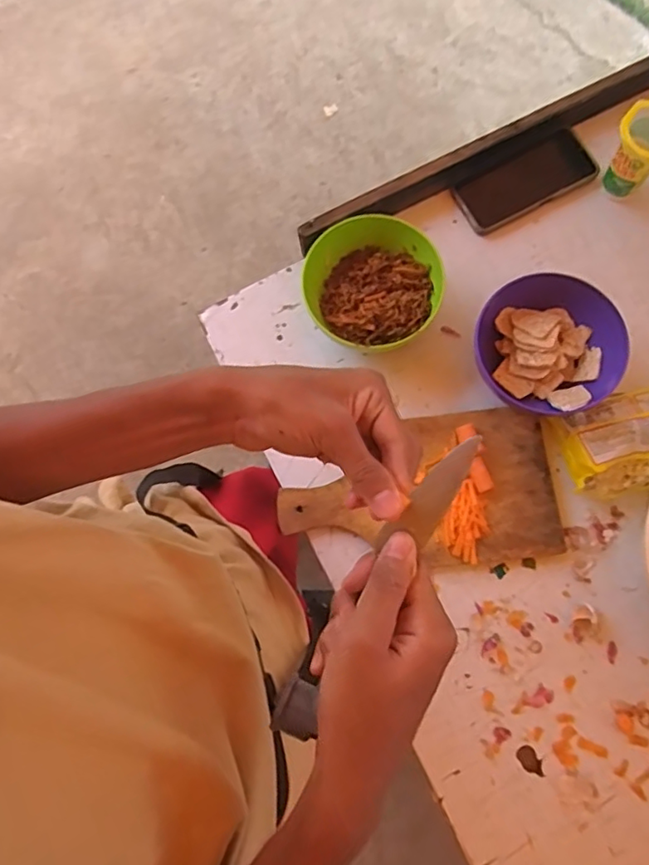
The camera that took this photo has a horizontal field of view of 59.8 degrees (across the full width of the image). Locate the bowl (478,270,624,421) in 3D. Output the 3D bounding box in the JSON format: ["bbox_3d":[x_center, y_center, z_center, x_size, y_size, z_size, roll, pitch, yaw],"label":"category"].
[{"bbox_3d":[0.238,-0.092,0.609,0.142,0.076,0.139,-1,77,3],"label":"bowl"}]

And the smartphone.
[{"bbox_3d":[0.244,-0.306,0.686,0.165,0.012,0.076,-27,77,2],"label":"smartphone"}]

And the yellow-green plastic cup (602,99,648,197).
[{"bbox_3d":[0.358,-0.316,0.646,0.070,0.097,0.061,37,82,10],"label":"yellow-green plastic cup"}]

